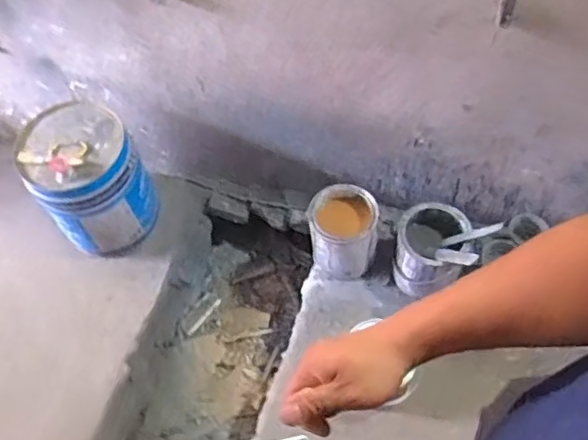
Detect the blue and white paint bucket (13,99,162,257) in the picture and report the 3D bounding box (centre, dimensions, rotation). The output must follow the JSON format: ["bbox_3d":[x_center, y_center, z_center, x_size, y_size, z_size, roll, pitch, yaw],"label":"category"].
[{"bbox_3d":[-0.526,-0.104,1.585,0.274,0.365,0.271,-2,59,4],"label":"blue and white paint bucket"}]

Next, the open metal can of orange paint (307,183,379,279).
[{"bbox_3d":[0.124,0.033,1.527,0.167,0.179,0.176,1,59,6],"label":"open metal can of orange paint"}]

